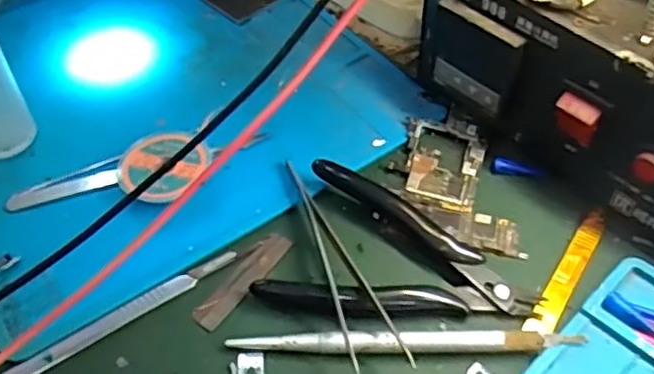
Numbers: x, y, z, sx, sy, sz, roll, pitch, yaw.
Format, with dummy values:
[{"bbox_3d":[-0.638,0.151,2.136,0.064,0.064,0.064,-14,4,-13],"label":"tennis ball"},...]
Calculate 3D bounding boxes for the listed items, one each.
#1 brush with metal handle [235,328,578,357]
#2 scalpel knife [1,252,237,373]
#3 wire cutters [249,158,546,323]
[{"bbox_3d":[0.032,0.064,0.276,0.141,0.011,0.010,-1,50,2],"label":"brush with metal handle"},{"bbox_3d":[-0.092,0.058,0.292,0.117,0.006,0.008,-30,55,-21],"label":"scalpel knife"},{"bbox_3d":[0.036,0.029,0.305,0.118,0.012,0.073,11,51,12],"label":"wire cutters"}]

